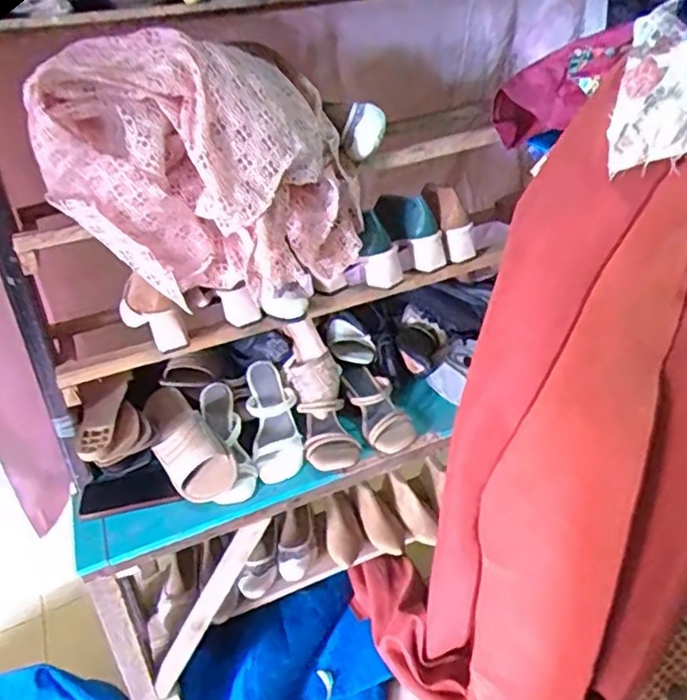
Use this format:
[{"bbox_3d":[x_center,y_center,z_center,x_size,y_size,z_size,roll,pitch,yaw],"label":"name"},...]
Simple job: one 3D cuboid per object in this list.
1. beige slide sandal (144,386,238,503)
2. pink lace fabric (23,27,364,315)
[{"bbox_3d":[-0.265,0.154,1.079,0.105,0.077,0.227,-21,34,-21],"label":"beige slide sandal"},{"bbox_3d":[-0.182,-0.239,0.894,0.385,0.335,0.210,-7,32,0],"label":"pink lace fabric"}]

